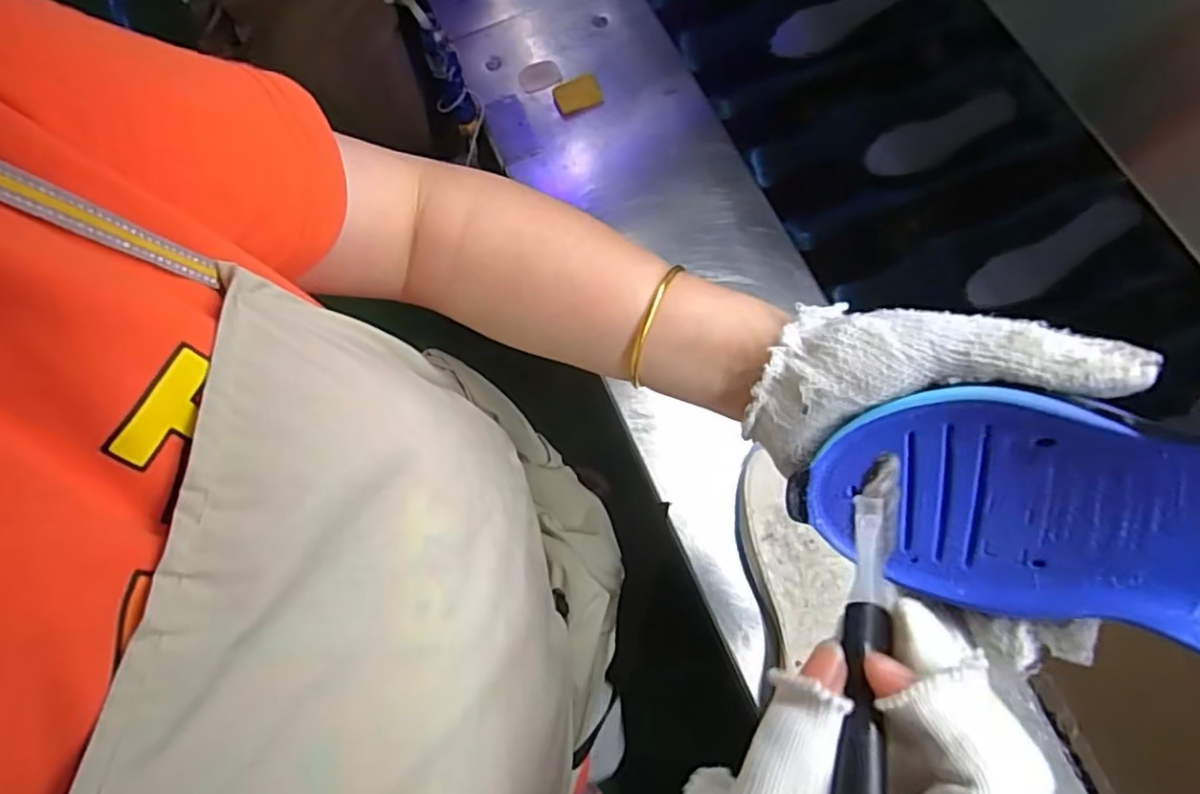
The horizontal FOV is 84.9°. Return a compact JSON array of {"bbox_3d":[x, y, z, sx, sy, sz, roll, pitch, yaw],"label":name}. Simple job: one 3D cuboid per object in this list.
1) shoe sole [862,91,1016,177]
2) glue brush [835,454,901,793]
[{"bbox_3d":[0.384,-0.294,0.741,0.168,0.006,0.054,-18,81,6],"label":"shoe sole"},{"bbox_3d":[0.082,0.091,0.198,0.016,0.017,0.160,15,56,6],"label":"glue brush"}]

